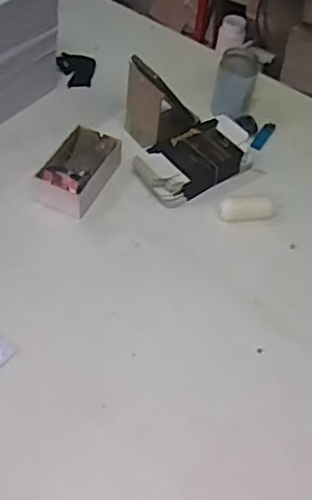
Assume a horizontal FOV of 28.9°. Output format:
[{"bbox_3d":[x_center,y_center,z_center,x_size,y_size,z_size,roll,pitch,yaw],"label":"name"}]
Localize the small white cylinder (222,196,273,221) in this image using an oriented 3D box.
[{"bbox_3d":[0.158,-0.069,1.067,0.097,0.034,0.043,-5,54,-10],"label":"small white cylinder"}]

